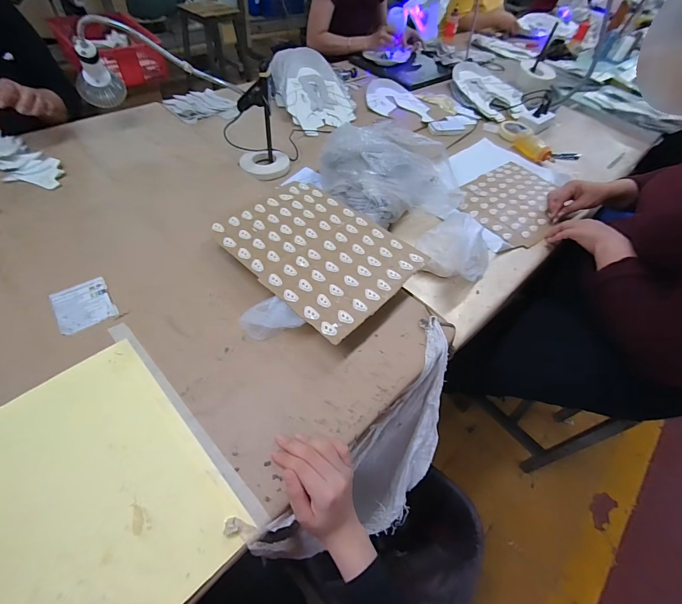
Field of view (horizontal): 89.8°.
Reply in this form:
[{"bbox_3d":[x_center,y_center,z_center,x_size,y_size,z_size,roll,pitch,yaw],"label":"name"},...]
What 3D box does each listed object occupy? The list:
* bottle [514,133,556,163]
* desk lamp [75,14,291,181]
[{"bbox_3d":[0.563,-0.453,1.000,0.057,0.039,0.140,-27,60,-25],"label":"bottle"},{"bbox_3d":[-0.331,-0.427,0.730,0.432,0.212,0.119,11,52,2],"label":"desk lamp"}]

